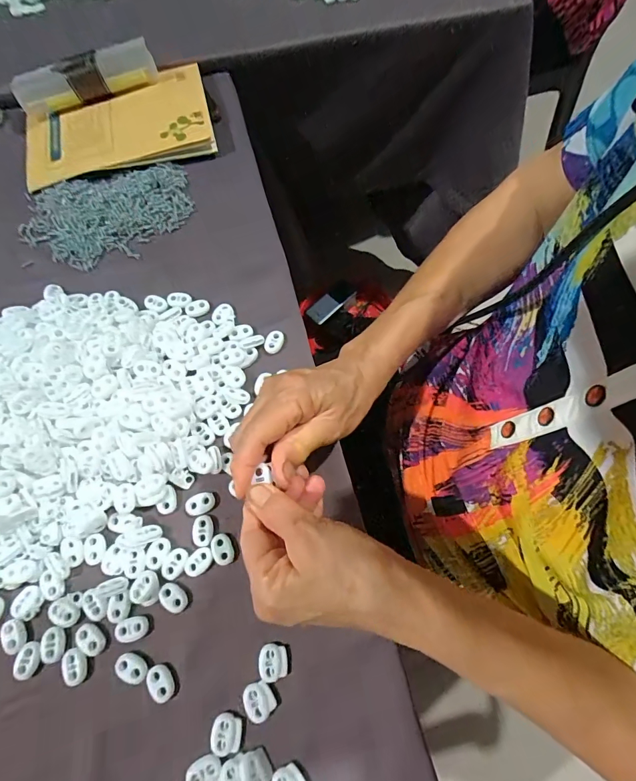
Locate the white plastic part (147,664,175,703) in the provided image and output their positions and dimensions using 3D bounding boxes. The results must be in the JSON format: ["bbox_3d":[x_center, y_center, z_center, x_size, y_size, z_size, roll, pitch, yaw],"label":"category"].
[{"bbox_3d":[-0.106,0.198,0.275,0.015,0.007,0.022,-31,71,-11],"label":"white plastic part"}]

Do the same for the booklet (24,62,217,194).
[{"bbox_3d":[-0.223,-0.293,0.448,0.201,0.021,0.120,-17,73,2],"label":"booklet"}]

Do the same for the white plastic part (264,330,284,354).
[{"bbox_3d":[-0.040,-0.045,0.366,0.015,0.004,0.022,19,69,8],"label":"white plastic part"}]

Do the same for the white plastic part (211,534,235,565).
[{"bbox_3d":[-0.072,0.119,0.304,0.016,0.004,0.022,-16,69,-6],"label":"white plastic part"}]

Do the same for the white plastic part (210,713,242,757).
[{"bbox_3d":[-0.060,0.223,0.263,0.019,0.004,0.021,6,68,3],"label":"white plastic part"}]

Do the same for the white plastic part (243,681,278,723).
[{"bbox_3d":[-0.039,0.205,0.269,0.020,0.004,0.021,-32,71,-12],"label":"white plastic part"}]

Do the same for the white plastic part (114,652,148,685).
[{"bbox_3d":[-0.128,0.190,0.278,0.023,0.006,0.015,26,70,11],"label":"white plastic part"}]

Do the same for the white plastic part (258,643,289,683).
[{"bbox_3d":[-0.031,0.185,0.277,0.020,0.004,0.021,-12,68,-4],"label":"white plastic part"}]

